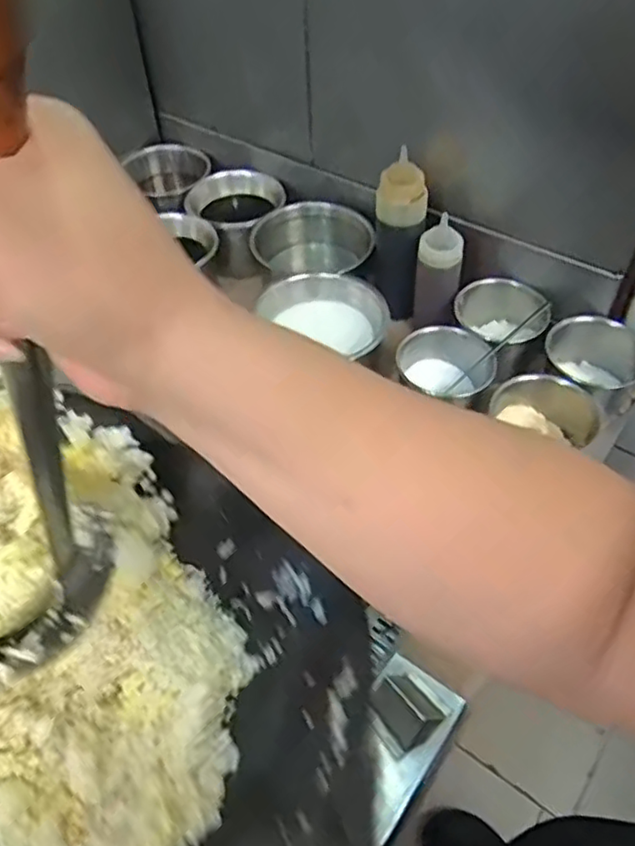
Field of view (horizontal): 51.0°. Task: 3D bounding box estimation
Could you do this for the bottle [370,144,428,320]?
[{"bbox_3d":[0.110,-0.245,0.919,0.069,0.223,0.071,4,50,5],"label":"bottle"}]

